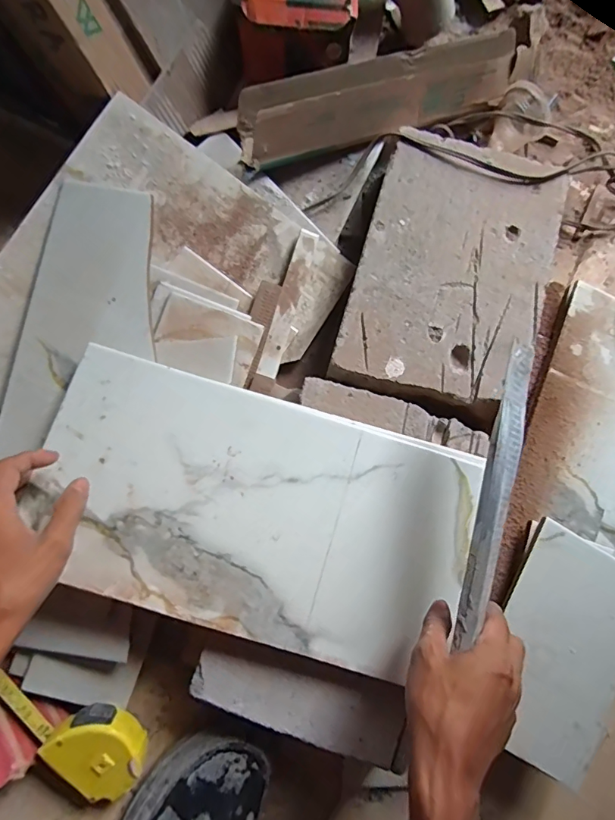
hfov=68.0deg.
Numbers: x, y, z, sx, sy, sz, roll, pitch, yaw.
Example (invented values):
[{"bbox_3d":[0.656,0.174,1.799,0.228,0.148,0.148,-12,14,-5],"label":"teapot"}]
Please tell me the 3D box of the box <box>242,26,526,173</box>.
[{"bbox_3d":[0.097,-0.371,0.519,0.364,0.040,0.084,-24,80,-6],"label":"box"}]

